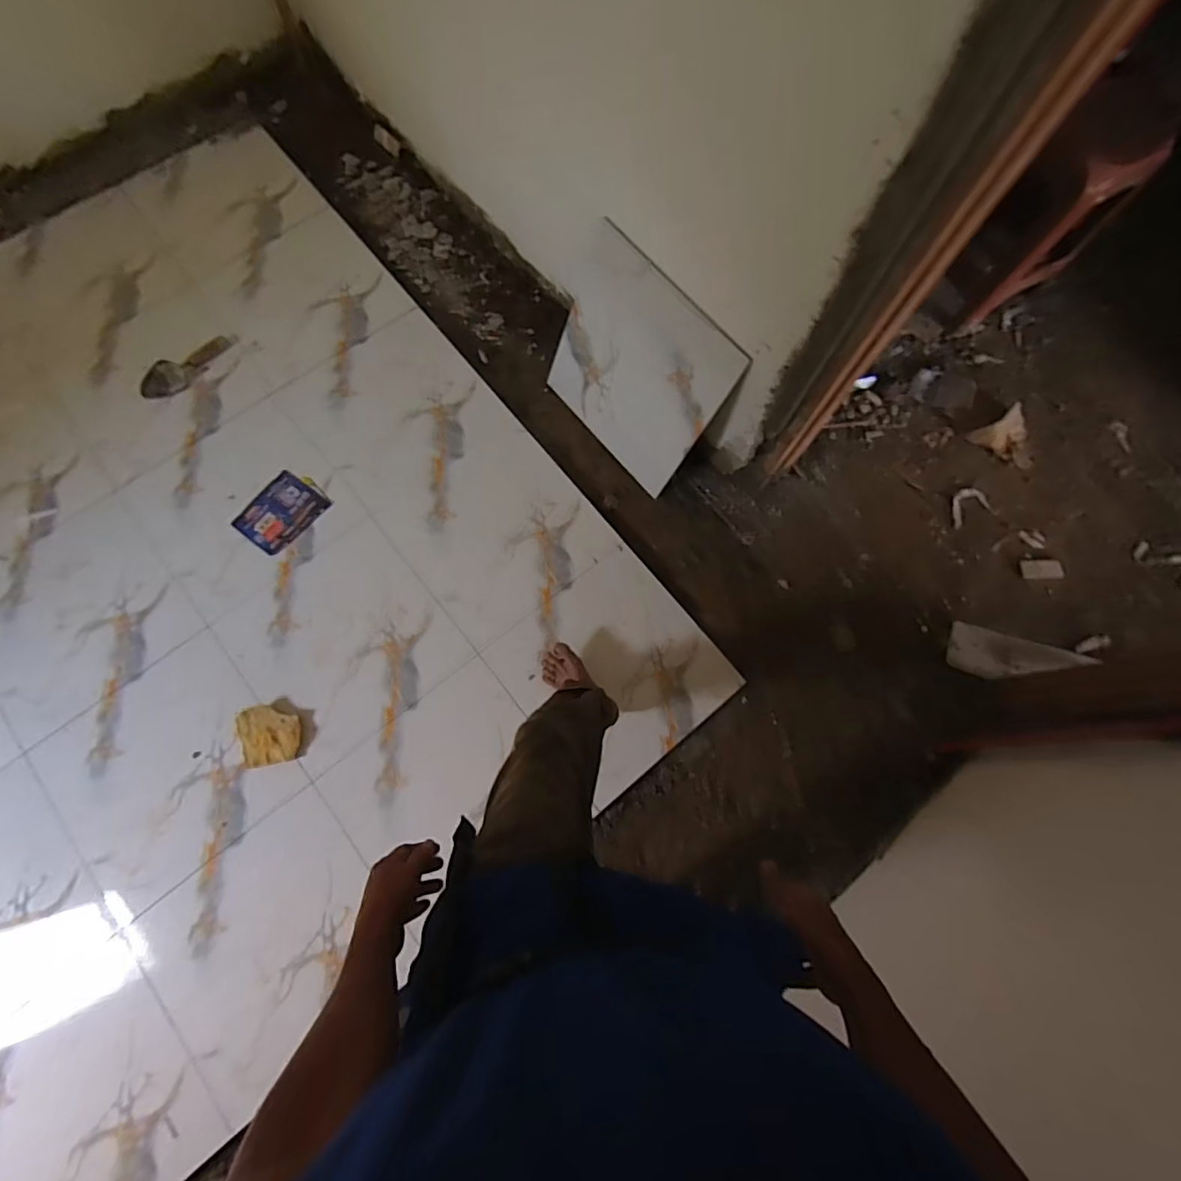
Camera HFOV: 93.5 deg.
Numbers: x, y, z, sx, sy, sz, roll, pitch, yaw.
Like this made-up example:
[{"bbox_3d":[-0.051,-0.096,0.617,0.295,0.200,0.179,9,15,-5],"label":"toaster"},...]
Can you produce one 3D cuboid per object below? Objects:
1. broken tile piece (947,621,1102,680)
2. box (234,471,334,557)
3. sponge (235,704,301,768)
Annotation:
[{"bbox_3d":[1.137,0.192,1.493,0.322,0.027,0.125,18,95,20],"label":"broken tile piece"},{"bbox_3d":[-0.856,-0.217,1.532,0.164,0.021,0.215,39,76,9],"label":"box"},{"bbox_3d":[-0.770,0.346,1.336,0.135,0.044,0.139,-7,74,-4],"label":"sponge"}]

